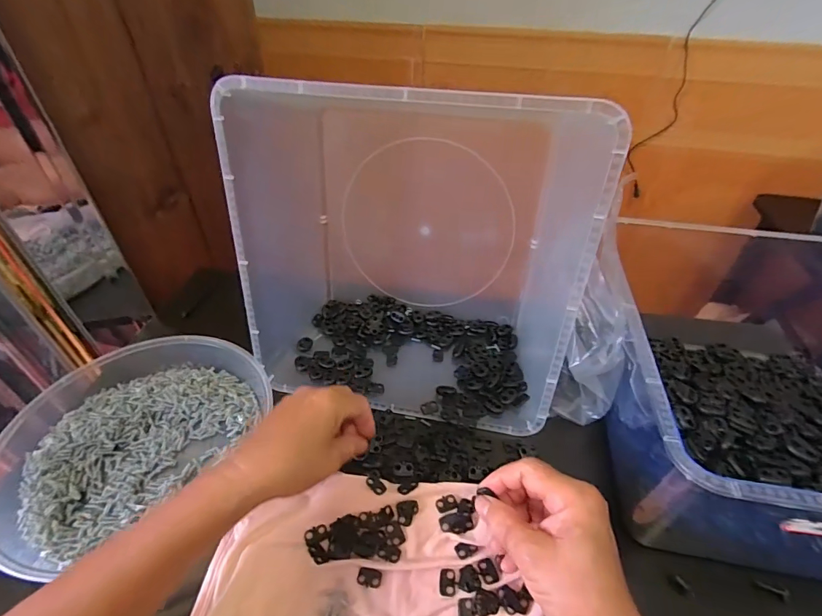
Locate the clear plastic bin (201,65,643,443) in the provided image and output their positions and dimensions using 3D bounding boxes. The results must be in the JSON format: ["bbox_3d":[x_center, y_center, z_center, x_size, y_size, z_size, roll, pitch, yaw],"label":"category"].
[{"bbox_3d":[0.002,-0.057,0.415,0.302,0.288,0.162,8,31,9],"label":"clear plastic bin"}]

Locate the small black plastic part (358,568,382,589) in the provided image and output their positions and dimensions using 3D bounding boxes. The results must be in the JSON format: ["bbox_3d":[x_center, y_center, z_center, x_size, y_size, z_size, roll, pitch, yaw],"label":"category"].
[{"bbox_3d":[-0.031,0.205,0.312,0.018,0.004,0.012,7,42,7],"label":"small black plastic part"}]

